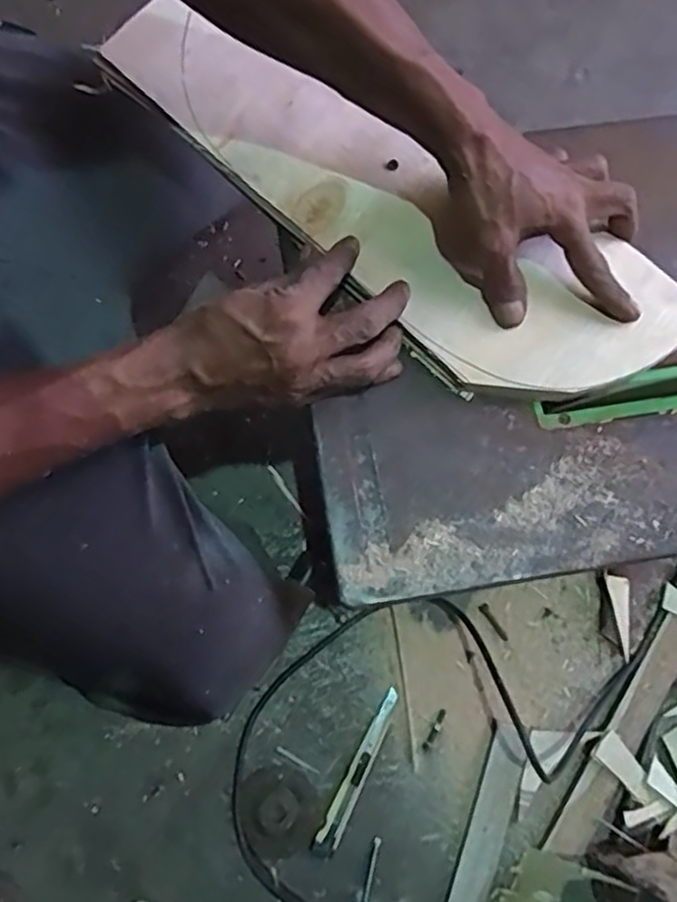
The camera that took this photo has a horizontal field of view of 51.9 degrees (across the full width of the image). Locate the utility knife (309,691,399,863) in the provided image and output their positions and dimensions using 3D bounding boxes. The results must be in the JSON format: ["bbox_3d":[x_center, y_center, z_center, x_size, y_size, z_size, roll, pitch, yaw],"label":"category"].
[{"bbox_3d":[0.020,0.298,0.644,0.021,0.006,0.155,28,79,5],"label":"utility knife"}]

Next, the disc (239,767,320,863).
[{"bbox_3d":[-0.053,0.332,0.638,0.072,0.007,0.076,0,78,-1],"label":"disc"}]

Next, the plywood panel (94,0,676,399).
[{"bbox_3d":[0.030,-0.175,0.493,0.438,0.022,0.145,36,80,5],"label":"plywood panel"}]

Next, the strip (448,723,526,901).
[{"bbox_3d":[0.135,0.348,0.631,0.036,0.011,0.188,19,78,3],"label":"strip"}]

